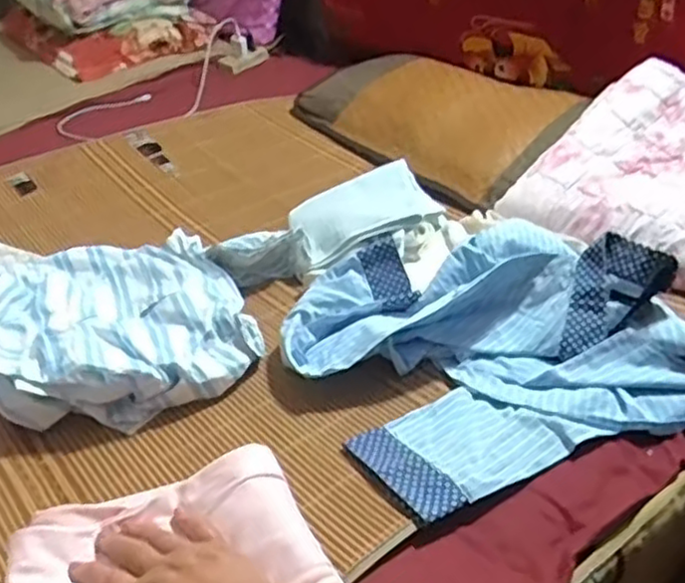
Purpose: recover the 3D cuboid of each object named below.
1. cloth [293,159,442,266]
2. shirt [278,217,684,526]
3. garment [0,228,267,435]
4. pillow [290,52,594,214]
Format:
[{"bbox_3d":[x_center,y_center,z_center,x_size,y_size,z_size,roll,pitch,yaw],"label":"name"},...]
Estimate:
[{"bbox_3d":[0.034,-0.111,0.993,0.202,0.041,0.163,-21,34,-3],"label":"cloth"},{"bbox_3d":[0.148,0.034,0.753,0.378,0.103,0.343,-13,35,-20],"label":"shirt"},{"bbox_3d":[-0.257,0.021,0.824,0.262,0.079,0.322,-13,35,-20],"label":"garment"},{"bbox_3d":[0.170,-0.328,1.298,0.325,0.061,0.556,-36,44,-13],"label":"pillow"}]

